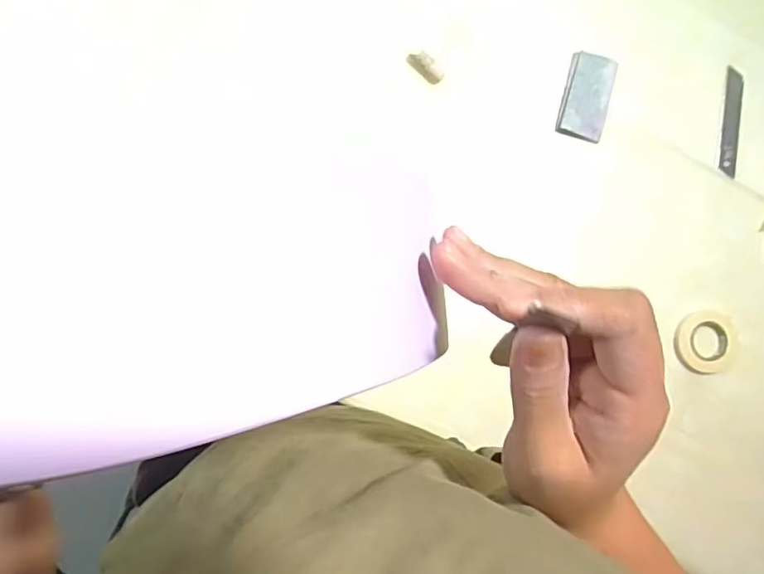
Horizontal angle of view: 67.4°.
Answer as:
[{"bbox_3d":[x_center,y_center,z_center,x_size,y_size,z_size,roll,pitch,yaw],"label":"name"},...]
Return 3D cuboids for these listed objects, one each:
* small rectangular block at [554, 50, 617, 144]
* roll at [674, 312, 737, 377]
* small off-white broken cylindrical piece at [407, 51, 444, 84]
[{"bbox_3d":[0.183,-0.170,0.510,0.042,0.008,0.075,16,84,-4],"label":"small rectangular block"},{"bbox_3d":[0.293,0.050,0.516,0.057,0.010,0.057,0,86,-6],"label":"roll"},{"bbox_3d":[0.037,-0.190,0.492,0.034,0.015,0.012,43,83,-1],"label":"small off-white broken cylindrical piece"}]

